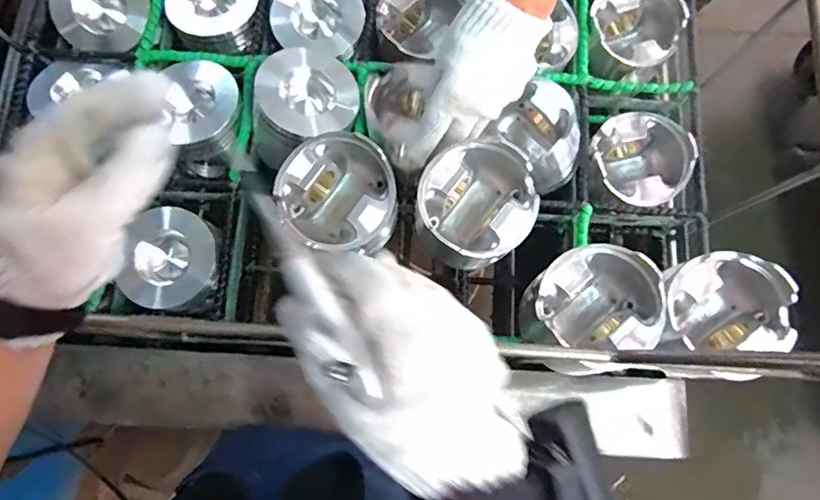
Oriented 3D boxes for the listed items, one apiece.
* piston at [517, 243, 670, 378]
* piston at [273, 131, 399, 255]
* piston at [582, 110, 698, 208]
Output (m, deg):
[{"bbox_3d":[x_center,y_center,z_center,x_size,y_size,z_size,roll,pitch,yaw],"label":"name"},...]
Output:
[{"bbox_3d":[0.171,0.057,0.497,0.114,0.082,0.108,0,78,1],"label":"piston"},{"bbox_3d":[-0.068,-0.048,0.508,0.106,0.081,0.111,0,78,1],"label":"piston"},{"bbox_3d":[0.262,-0.096,0.610,0.111,0.077,0.114,0,78,1],"label":"piston"}]

